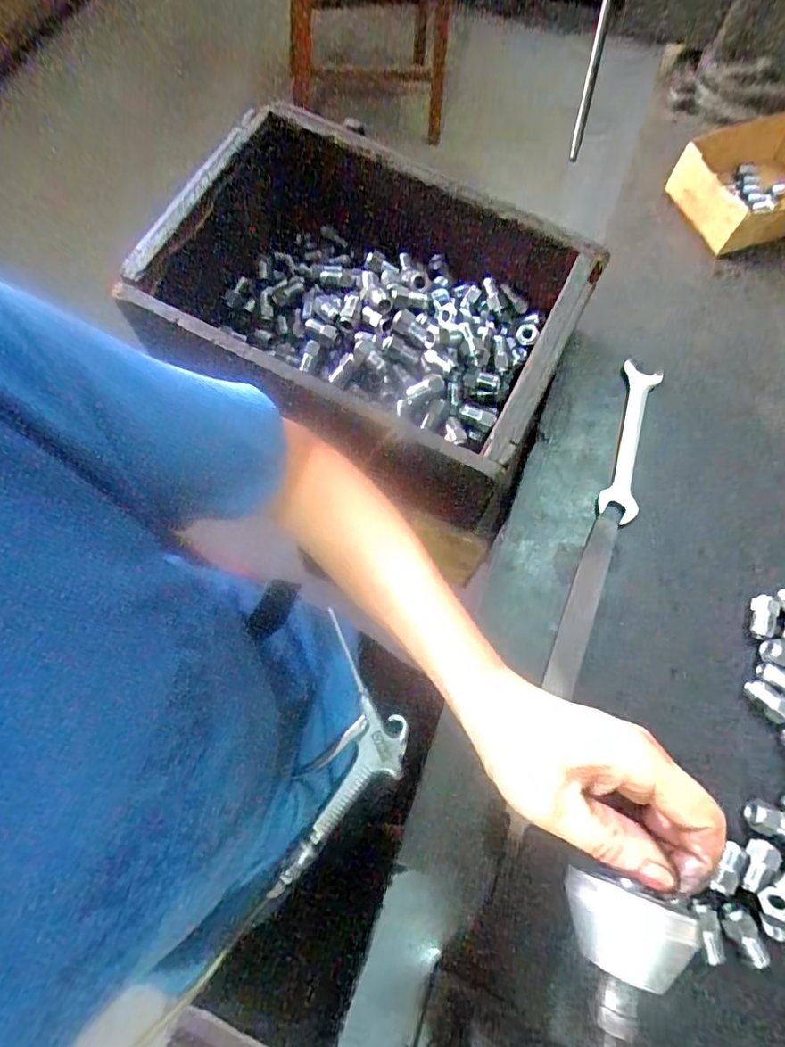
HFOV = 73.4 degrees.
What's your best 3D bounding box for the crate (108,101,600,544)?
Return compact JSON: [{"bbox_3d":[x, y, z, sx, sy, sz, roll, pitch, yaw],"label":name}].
[{"bbox_3d":[-0.019,-0.208,0.494,0.359,0.119,0.255,28,71,9],"label":"crate"}]

